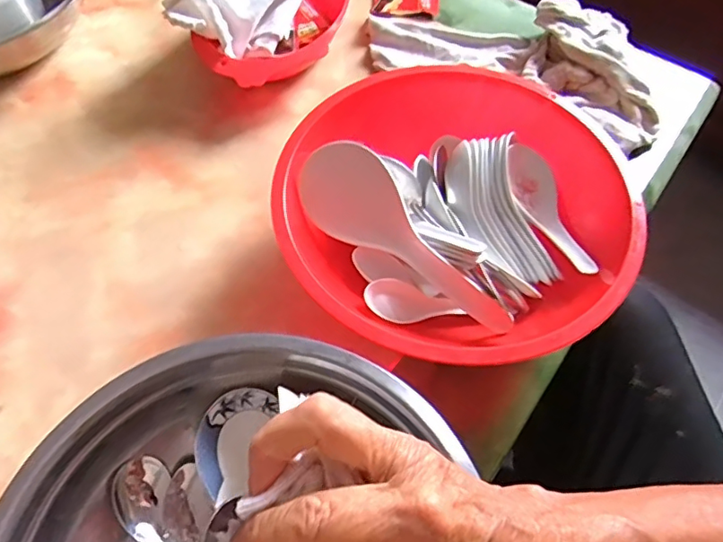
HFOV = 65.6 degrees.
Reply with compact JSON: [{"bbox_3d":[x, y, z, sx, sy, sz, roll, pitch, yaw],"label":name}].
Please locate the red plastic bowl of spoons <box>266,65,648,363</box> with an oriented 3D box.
[{"bbox_3d":[0.068,-0.036,0.416,0.242,0.095,0.232,0,59,-1],"label":"red plastic bowl of spoons"}]

